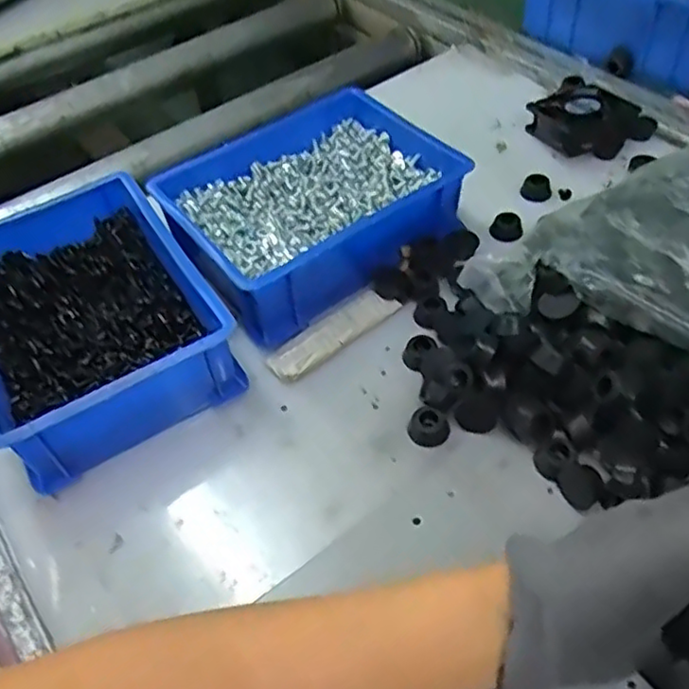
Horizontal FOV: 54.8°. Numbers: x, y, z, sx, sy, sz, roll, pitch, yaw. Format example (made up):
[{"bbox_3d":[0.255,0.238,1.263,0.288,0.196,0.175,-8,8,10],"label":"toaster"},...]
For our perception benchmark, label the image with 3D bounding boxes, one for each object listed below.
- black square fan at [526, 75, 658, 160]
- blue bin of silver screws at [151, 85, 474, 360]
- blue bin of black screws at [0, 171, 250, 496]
[{"bbox_3d":[0.206,-0.195,0.577,0.086,0.029,0.092,-32,55,-20],"label":"black square fan"},{"bbox_3d":[-0.025,-0.103,0.504,0.199,0.065,0.157,-31,55,-19],"label":"blue bin of silver screws"},{"bbox_3d":[-0.168,-0.017,0.444,0.150,0.067,0.196,-27,54,-17],"label":"blue bin of black screws"}]

